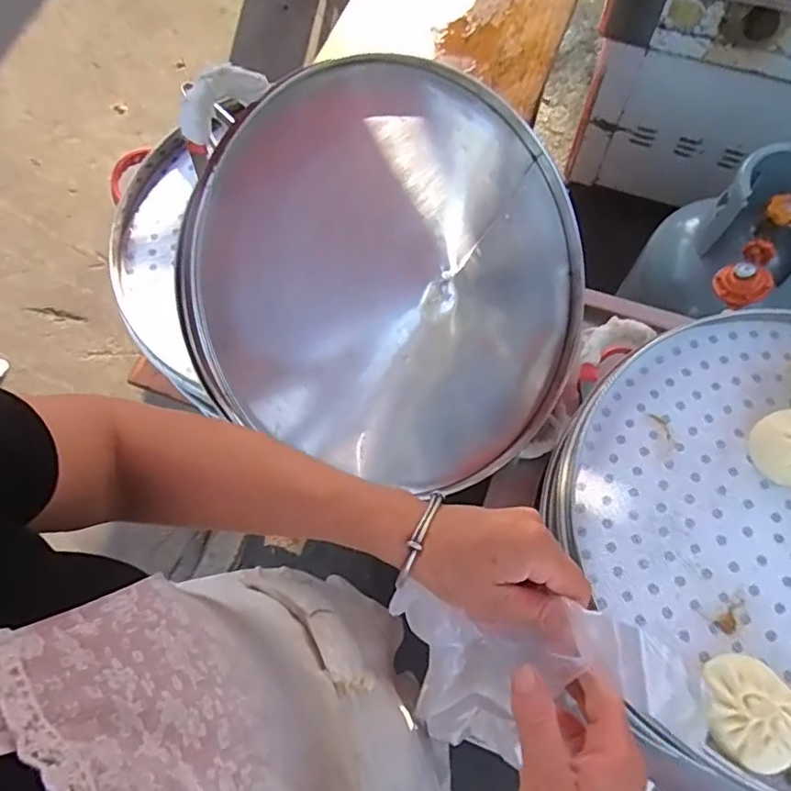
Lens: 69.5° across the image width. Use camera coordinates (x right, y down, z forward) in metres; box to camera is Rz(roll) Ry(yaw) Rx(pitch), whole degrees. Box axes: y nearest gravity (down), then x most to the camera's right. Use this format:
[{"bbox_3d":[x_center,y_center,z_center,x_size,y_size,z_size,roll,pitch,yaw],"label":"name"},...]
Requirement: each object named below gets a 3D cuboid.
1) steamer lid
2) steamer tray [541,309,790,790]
[{"bbox_3d":[0.024,-0.126,0.635,0.447,0.457,0.096,-58,34,0],"label":"steamer lid"},{"bbox_3d":[0.408,0.125,0.547,0.452,0.064,0.449,-15,69,-5],"label":"steamer tray"}]

